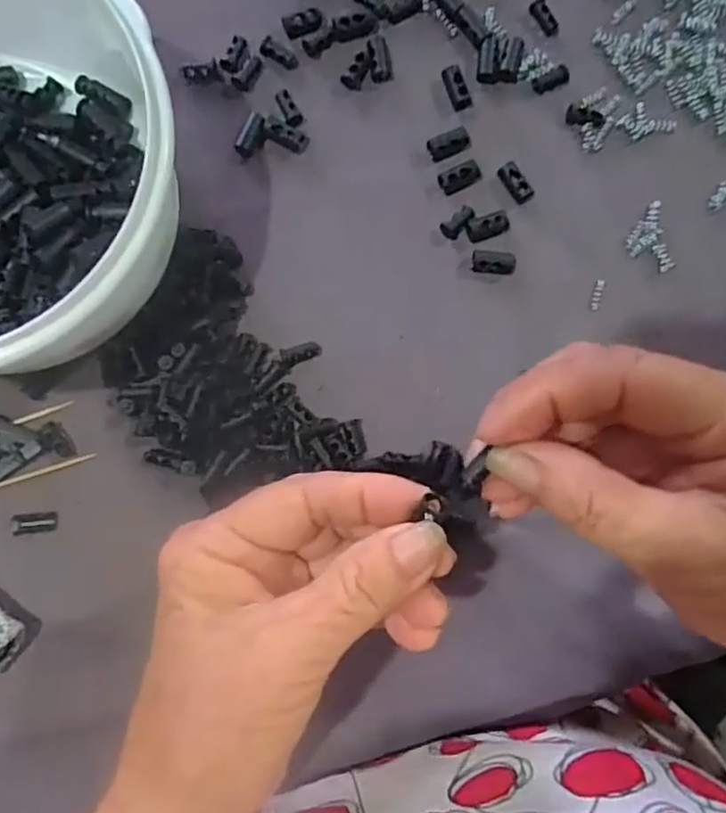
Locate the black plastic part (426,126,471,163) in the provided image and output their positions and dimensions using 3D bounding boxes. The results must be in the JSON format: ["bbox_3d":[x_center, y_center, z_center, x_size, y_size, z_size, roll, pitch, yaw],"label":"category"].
[{"bbox_3d":[0.040,-0.122,0.306,0.020,0.006,0.012,-25,85,-5],"label":"black plastic part"}]

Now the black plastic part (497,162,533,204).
[{"bbox_3d":[0.071,-0.104,0.305,0.009,0.004,0.019,-35,86,-5],"label":"black plastic part"}]

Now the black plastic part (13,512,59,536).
[{"bbox_3d":[-0.141,0.050,0.283,0.018,0.005,0.009,-6,84,-3],"label":"black plastic part"}]

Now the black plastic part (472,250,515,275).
[{"bbox_3d":[0.061,-0.067,0.302,0.021,0.008,0.011,3,84,-2],"label":"black plastic part"}]

